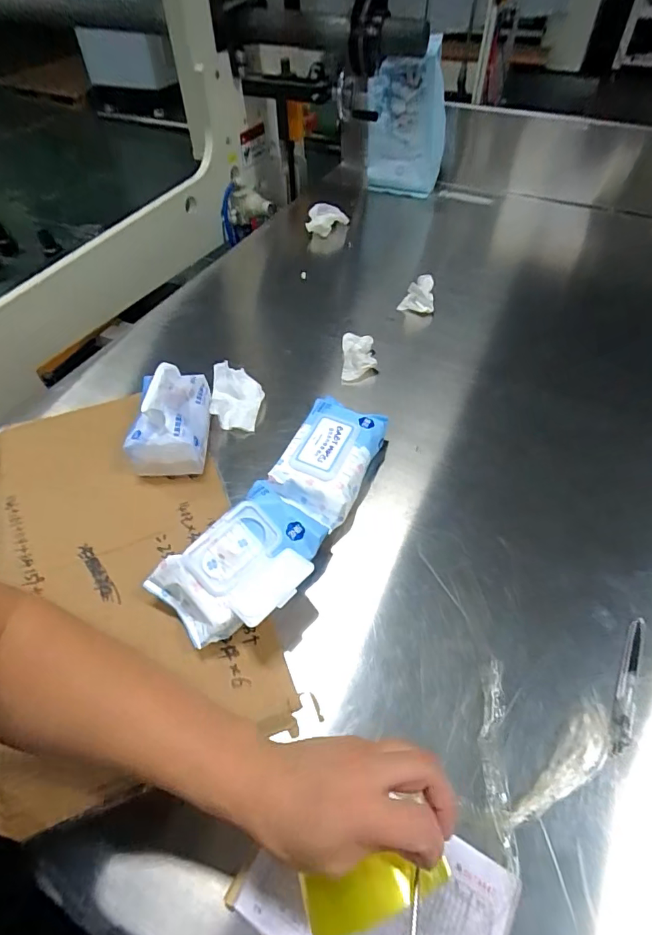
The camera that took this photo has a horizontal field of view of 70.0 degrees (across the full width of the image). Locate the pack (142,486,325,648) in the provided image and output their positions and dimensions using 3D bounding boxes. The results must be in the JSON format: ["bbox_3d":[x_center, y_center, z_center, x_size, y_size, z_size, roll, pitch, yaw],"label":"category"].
[{"bbox_3d":[-0.082,0.110,0.512,0.185,0.072,0.130,-36,59,-24],"label":"pack"}]

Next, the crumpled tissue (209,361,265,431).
[{"bbox_3d":[-0.138,-0.109,0.723,0.077,0.041,0.121,-5,52,-2],"label":"crumpled tissue"}]

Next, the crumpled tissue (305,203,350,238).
[{"bbox_3d":[0.003,-0.553,1.041,0.094,0.065,0.038,-5,52,-2],"label":"crumpled tissue"}]

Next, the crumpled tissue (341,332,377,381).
[{"bbox_3d":[0.054,-0.184,0.782,0.054,0.034,0.098,1,52,2],"label":"crumpled tissue"}]

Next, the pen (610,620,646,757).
[{"bbox_3d":[0.302,0.213,0.463,0.018,0.009,0.142,25,56,20],"label":"pen"}]

